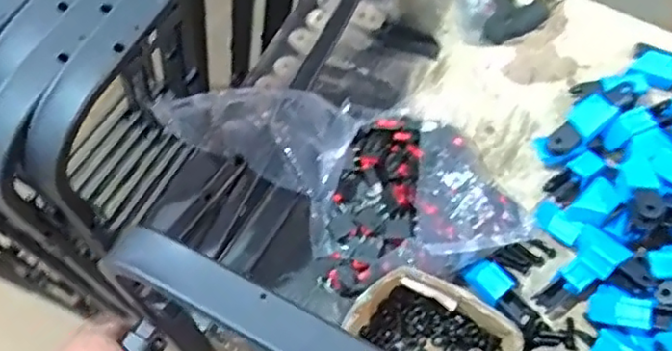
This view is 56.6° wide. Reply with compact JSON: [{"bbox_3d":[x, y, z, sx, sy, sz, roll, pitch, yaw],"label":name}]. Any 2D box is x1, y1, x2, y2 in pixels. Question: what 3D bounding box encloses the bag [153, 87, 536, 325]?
[{"bbox_3d":[0.003,-0.022,0.705,0.271,0.078,0.369,-33,69,-14],"label":"bag"}]

